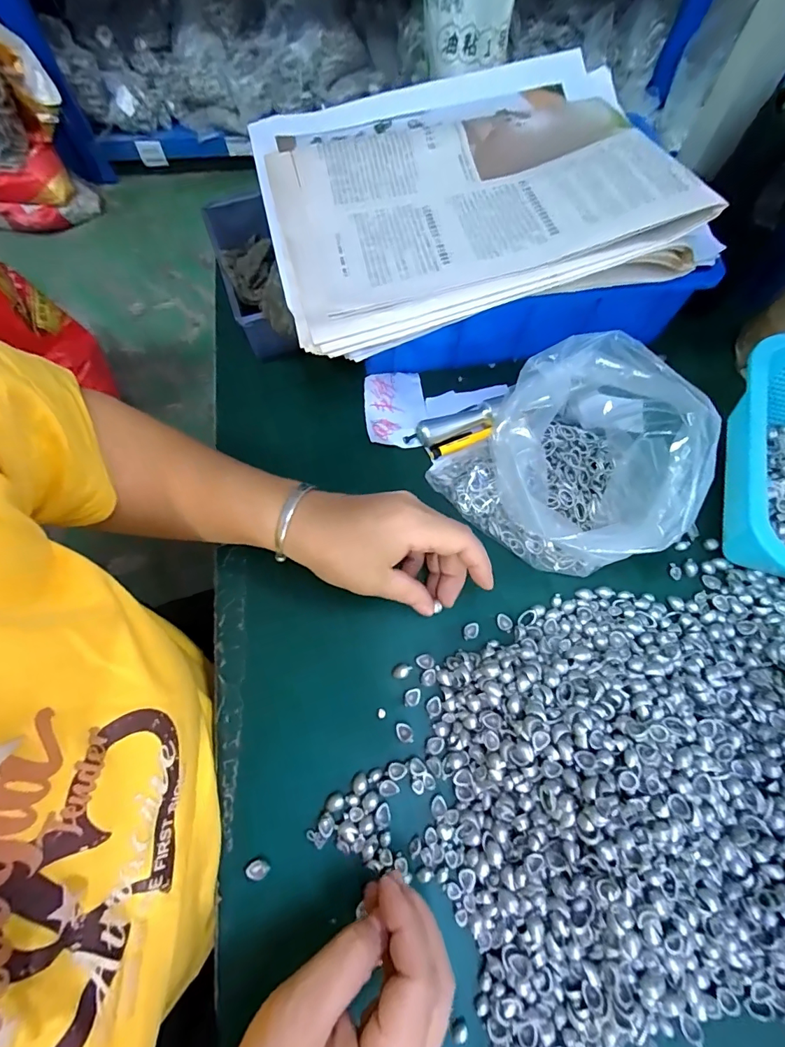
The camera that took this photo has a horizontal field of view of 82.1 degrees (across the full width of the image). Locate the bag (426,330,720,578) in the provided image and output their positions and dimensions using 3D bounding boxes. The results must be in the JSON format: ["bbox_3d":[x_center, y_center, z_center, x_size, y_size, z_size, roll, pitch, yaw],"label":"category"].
[{"bbox_3d":[0.137,-0.043,0.325,0.158,0.085,0.152,-36,73,-12],"label":"bag"}]

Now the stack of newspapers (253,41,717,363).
[{"bbox_3d":[0.055,-0.267,0.342,0.306,0.045,0.257,-13,69,-5],"label":"stack of newspapers"}]

